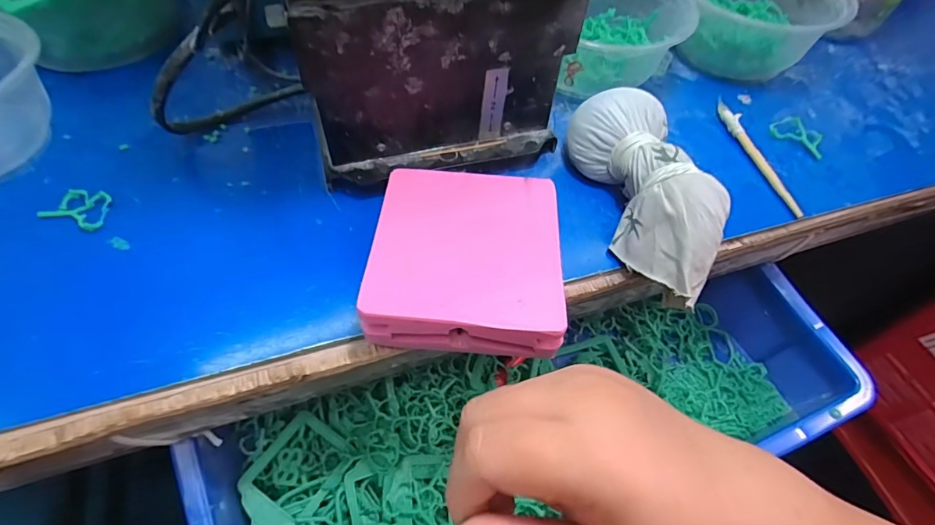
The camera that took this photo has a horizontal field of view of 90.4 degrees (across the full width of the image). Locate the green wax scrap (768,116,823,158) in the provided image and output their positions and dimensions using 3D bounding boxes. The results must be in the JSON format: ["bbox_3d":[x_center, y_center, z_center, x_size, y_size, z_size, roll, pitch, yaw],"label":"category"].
[{"bbox_3d":[0.250,-0.097,0.349,0.040,0.006,0.030,37,60,20],"label":"green wax scrap"}]

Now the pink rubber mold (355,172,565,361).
[{"bbox_3d":[0.000,-0.007,0.257,0.100,0.020,0.109,5,55,-1],"label":"pink rubber mold"}]

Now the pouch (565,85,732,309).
[{"bbox_3d":[0.110,-0.048,0.278,0.057,0.043,0.137,-13,57,-13],"label":"pouch"}]

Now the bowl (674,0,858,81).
[{"bbox_3d":[0.241,-0.210,0.395,0.122,0.059,0.123,2,55,-3],"label":"bowl"}]

